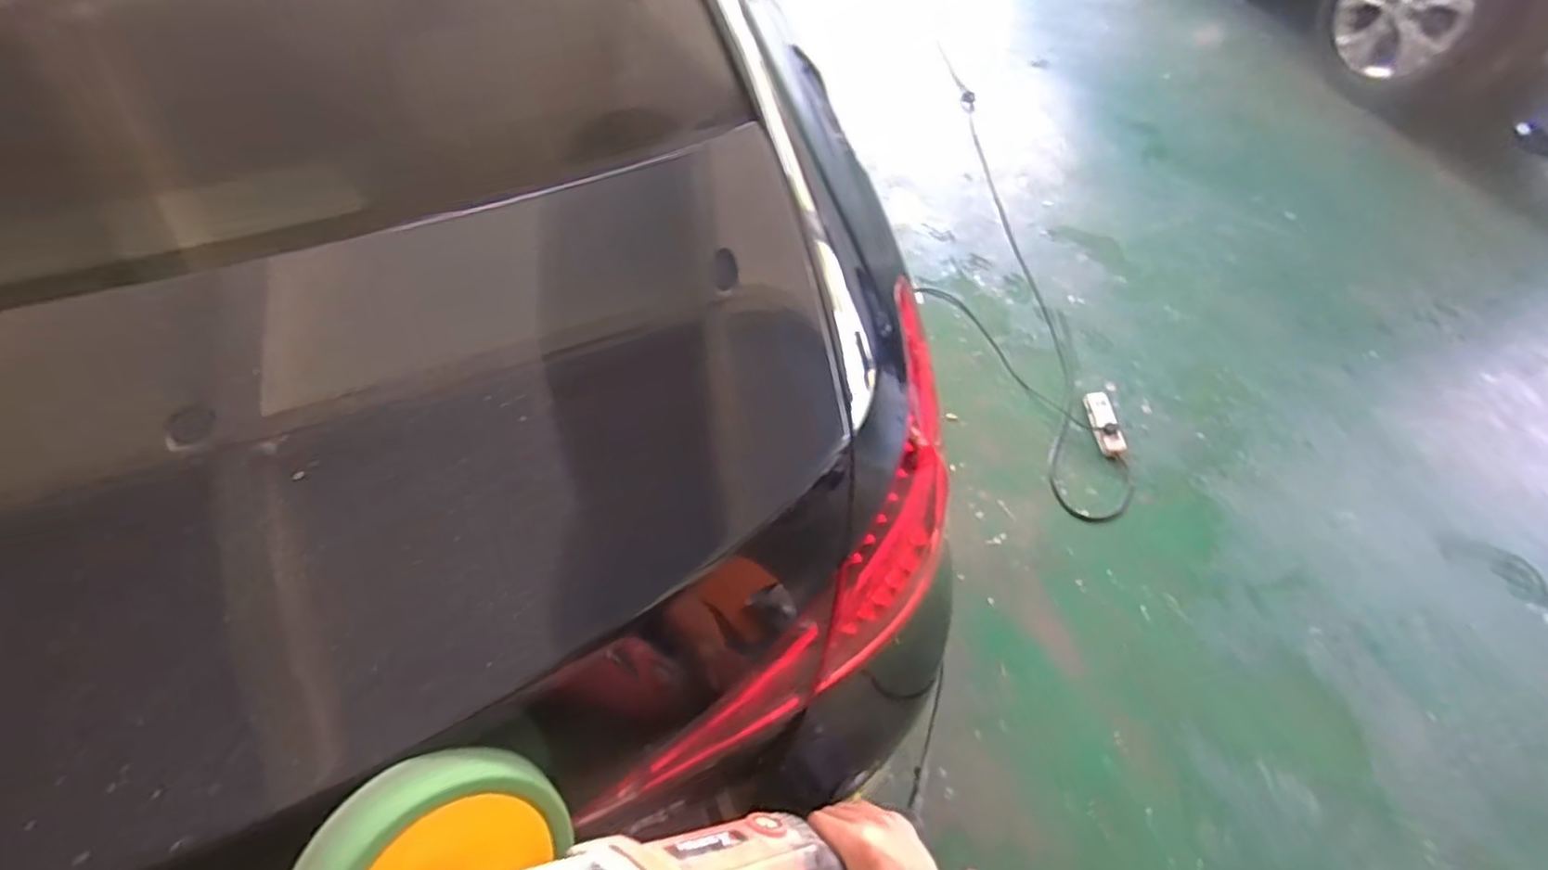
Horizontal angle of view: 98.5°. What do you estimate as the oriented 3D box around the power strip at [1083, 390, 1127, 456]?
[{"bbox_3d":[0.856,-0.034,1.736,0.069,0.025,0.193,-4,58,-3],"label":"power strip"}]

